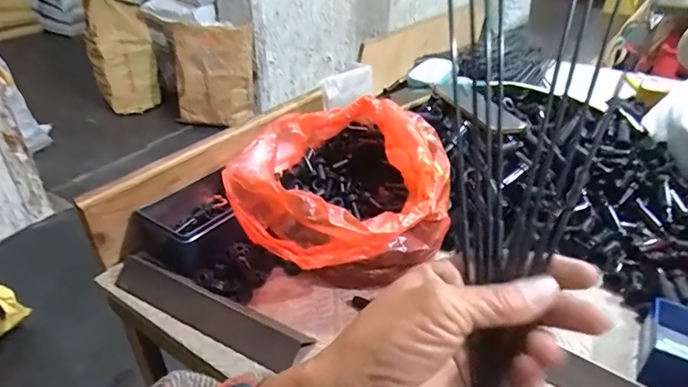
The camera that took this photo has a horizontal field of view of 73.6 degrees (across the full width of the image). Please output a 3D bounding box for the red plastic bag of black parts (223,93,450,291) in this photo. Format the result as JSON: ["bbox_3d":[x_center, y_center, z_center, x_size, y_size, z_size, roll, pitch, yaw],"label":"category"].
[{"bbox_3d":[-0.028,-0.017,0.582,0.224,0.126,0.295,-8,34,-12],"label":"red plastic bag of black parts"}]

